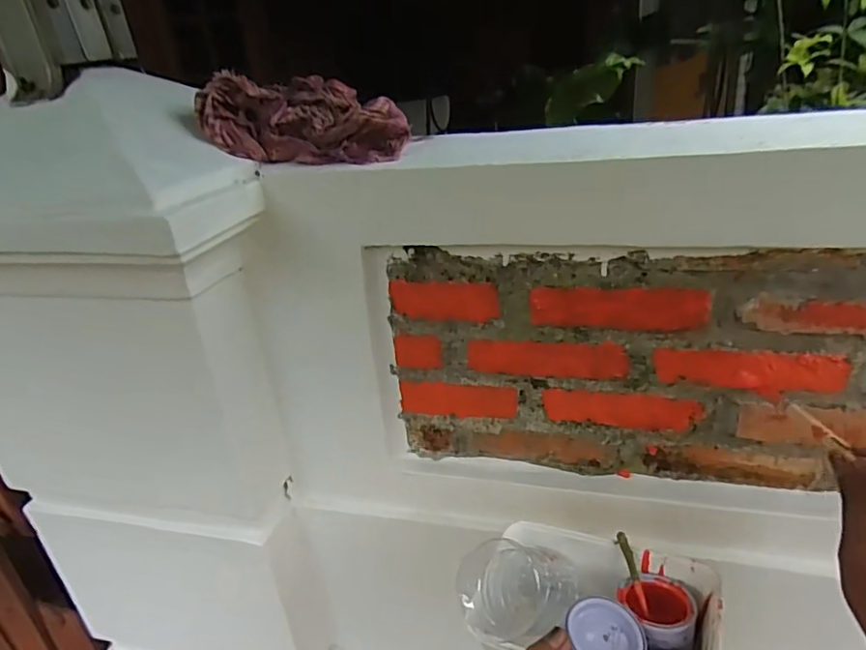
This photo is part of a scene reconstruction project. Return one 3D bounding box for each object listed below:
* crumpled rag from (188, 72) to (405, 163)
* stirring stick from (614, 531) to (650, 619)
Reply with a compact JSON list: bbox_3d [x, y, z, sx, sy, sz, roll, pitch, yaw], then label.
[{"bbox_3d":[-0.127,-0.203,0.554,0.213,0.071,0.096,14,29,12],"label":"crumpled rag"},{"bbox_3d":[0.162,0.201,0.450,0.008,0.009,0.063,-9,60,-6],"label":"stirring stick"}]

